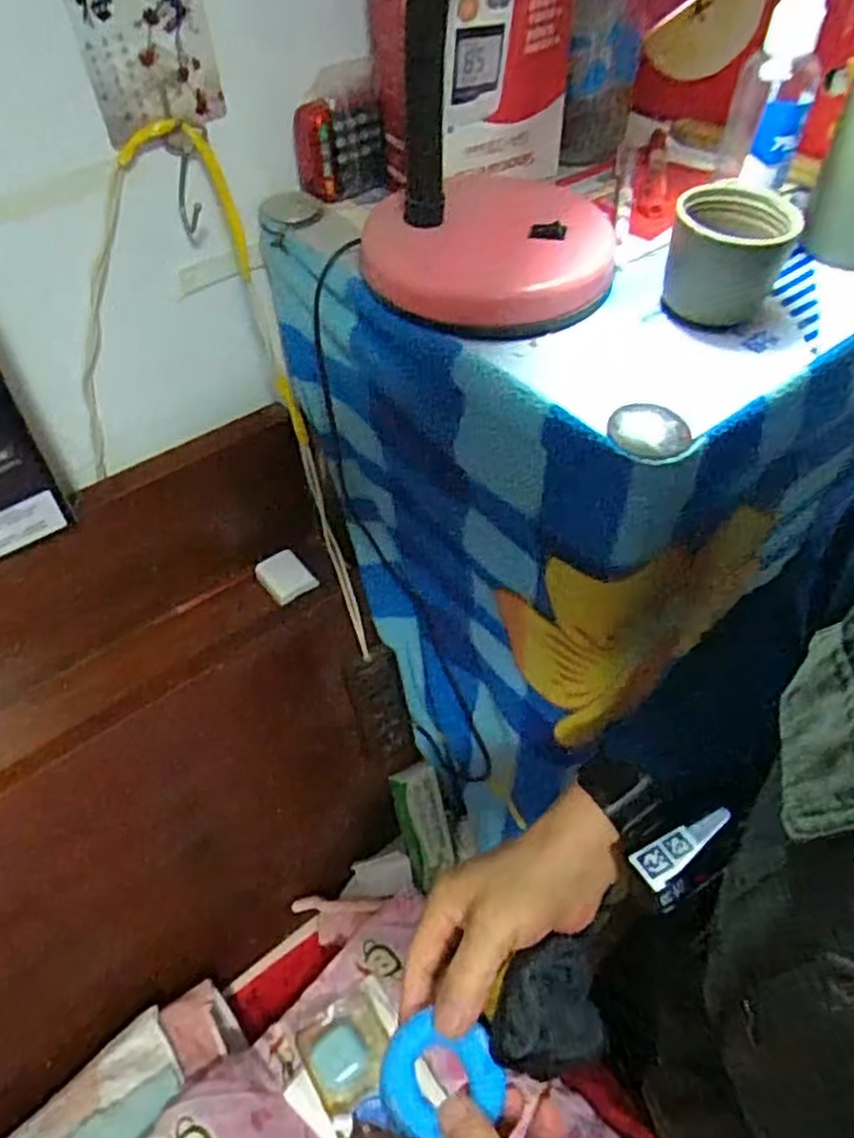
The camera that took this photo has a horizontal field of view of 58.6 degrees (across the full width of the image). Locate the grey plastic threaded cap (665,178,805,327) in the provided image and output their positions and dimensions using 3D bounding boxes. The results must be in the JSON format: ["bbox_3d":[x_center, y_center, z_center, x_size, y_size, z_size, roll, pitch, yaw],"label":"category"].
[{"bbox_3d":[0.166,-0.175,0.422,0.062,0.058,0.074,28,56,20],"label":"grey plastic threaded cap"}]

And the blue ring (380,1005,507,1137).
[{"bbox_3d":[0.006,0.270,0.408,0.062,0.017,0.058,1,52,-1],"label":"blue ring"}]

